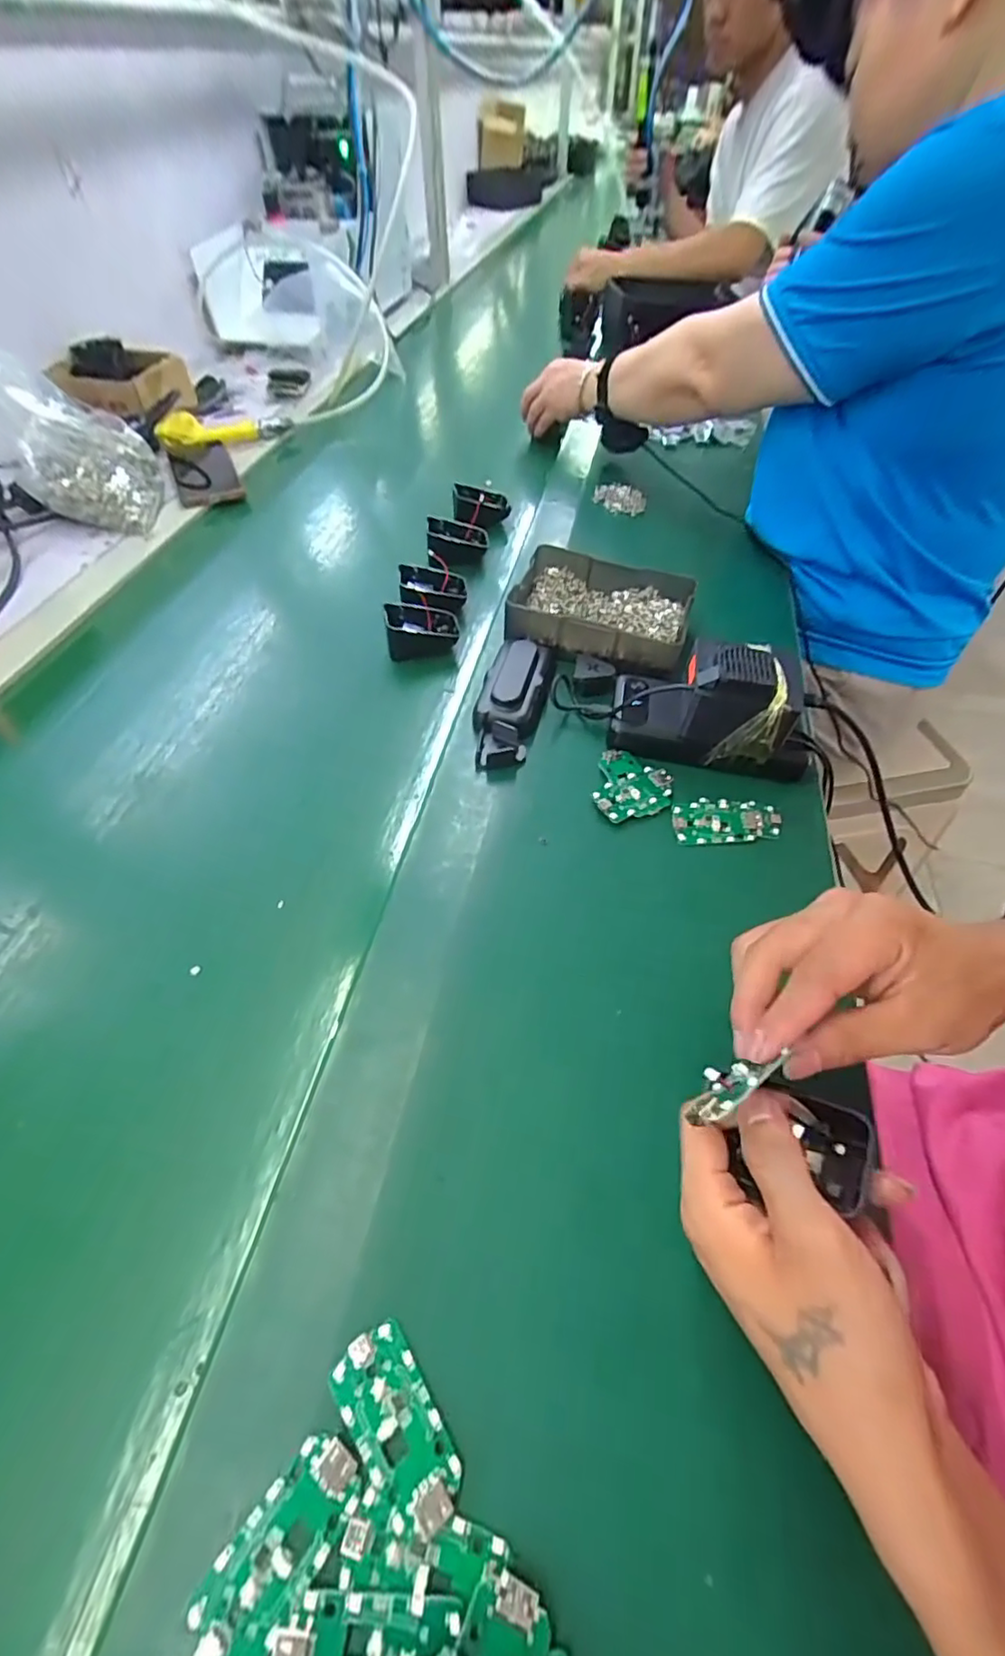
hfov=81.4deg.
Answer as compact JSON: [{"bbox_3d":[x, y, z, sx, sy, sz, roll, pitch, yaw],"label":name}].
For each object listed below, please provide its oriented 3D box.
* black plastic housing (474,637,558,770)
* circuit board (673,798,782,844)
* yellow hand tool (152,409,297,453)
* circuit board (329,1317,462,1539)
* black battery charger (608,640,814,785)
[{"bbox_3d":[0.009,-0.109,0.484,0.051,0.023,0.144,9,53,7],"label":"black plastic housing"},{"bbox_3d":[0.165,-0.007,0.428,0.081,0.008,0.036,-2,52,-1],"label":"circuit board"},{"bbox_3d":[-0.385,-0.561,0.815,0.175,0.040,0.034,-21,55,-15],"label":"yellow hand tool"},{"bbox_3d":[-0.043,0.237,0.233,0.031,0.004,0.063,-30,58,-21],"label":"circuit board"},{"bbox_3d":[0.162,-0.095,0.441,0.153,0.073,0.064,18,54,14],"label":"black battery charger"}]

